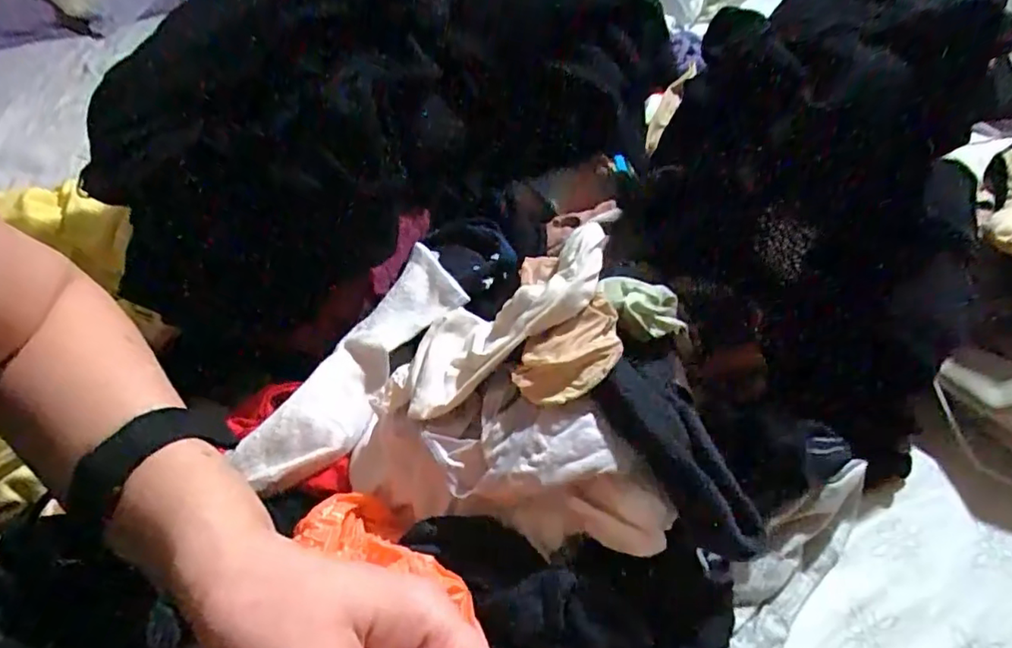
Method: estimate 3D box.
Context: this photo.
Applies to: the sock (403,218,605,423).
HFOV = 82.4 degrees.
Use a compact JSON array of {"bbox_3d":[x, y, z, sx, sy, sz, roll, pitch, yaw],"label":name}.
[{"bbox_3d":[-0.001,-0.003,0.343,0.146,0.022,0.053,-37,49,10],"label":"sock"}]

